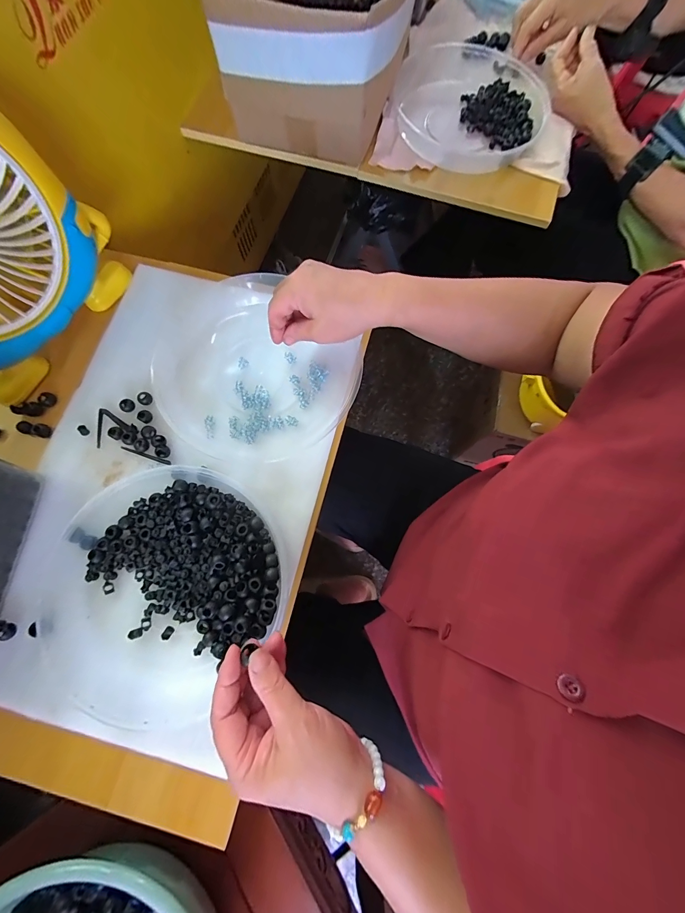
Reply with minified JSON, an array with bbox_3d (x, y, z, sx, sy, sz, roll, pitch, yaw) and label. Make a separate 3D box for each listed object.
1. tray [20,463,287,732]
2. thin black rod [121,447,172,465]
[{"bbox_3d":[-0.181,0.121,0.331,0.219,0.035,0.234,0,76,-1],"label":"tray"},{"bbox_3d":[-0.222,-0.002,0.377,0.061,0.004,0.005,19,77,4],"label":"thin black rod"}]

